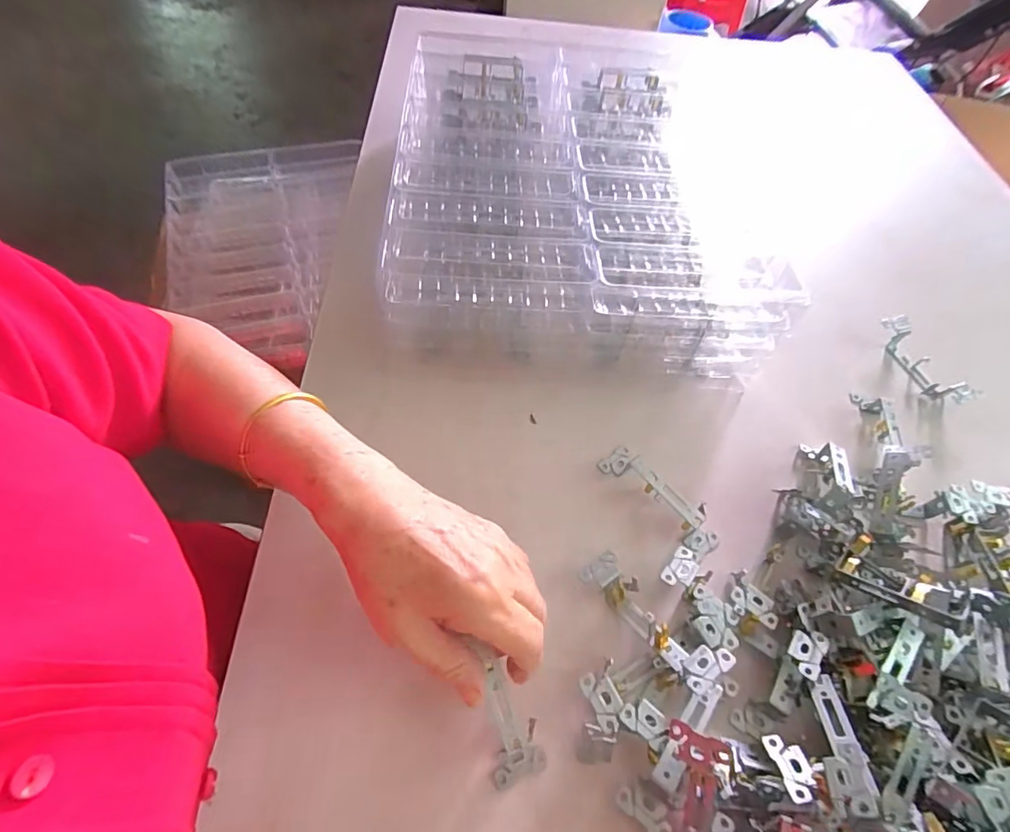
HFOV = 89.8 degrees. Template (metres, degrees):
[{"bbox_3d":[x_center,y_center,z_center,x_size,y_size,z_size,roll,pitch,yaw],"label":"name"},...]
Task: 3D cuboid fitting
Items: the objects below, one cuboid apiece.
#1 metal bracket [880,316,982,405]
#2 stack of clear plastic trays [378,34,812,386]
[{"bbox_3d":[0.407,-0.052,0.498,0.024,0.029,0.104,-13,59,-13],"label":"metal bracket"},{"bbox_3d":[0.087,-0.232,0.538,0.380,0.102,0.412,2,57,-4],"label":"stack of clear plastic trays"}]

